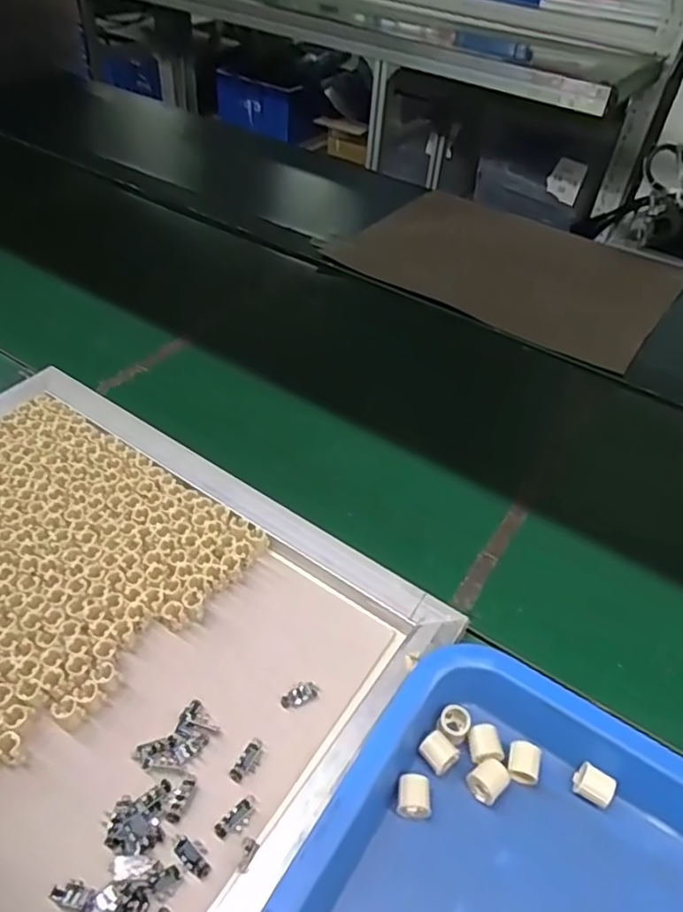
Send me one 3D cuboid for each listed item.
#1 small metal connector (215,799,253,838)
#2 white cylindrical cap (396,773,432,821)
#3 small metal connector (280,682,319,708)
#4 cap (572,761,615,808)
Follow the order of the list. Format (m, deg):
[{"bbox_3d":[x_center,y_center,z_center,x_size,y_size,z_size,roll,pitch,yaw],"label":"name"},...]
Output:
[{"bbox_3d":[-0.062,0.212,0.364,0.024,0.004,0.012,-31,55,-31],"label":"small metal connector"},{"bbox_3d":[0.044,0.204,0.373,0.021,0.014,0.022,6,44,1],"label":"white cylindrical cap"},{"bbox_3d":[-0.029,0.160,0.420,0.026,0.004,0.014,-18,50,-24],"label":"small metal connector"},{"bbox_3d":[0.156,0.202,0.383,0.022,0.016,0.017,30,50,24],"label":"cap"}]

